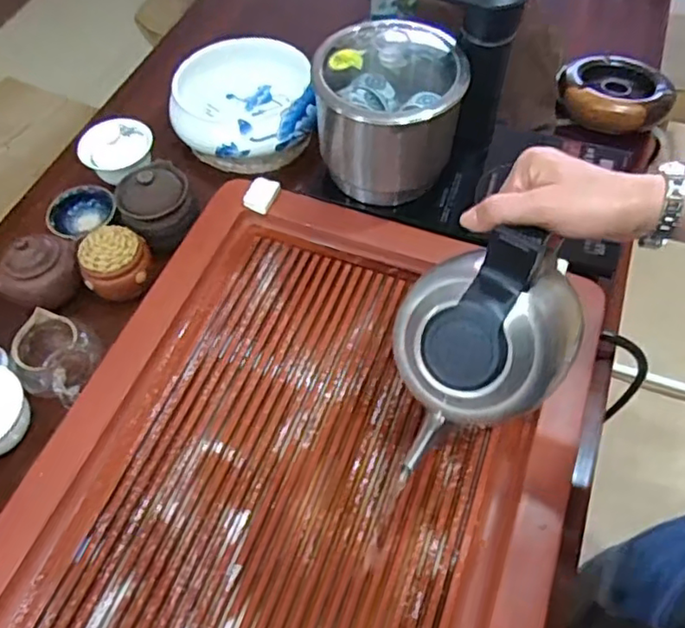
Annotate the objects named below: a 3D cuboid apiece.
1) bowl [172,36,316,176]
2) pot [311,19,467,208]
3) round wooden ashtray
[{"bbox_3d":[-0.138,-0.287,0.853,0.181,0.085,0.186,-1,58,1],"label":"bowl"},{"bbox_3d":[0.054,-0.229,0.714,0.155,0.168,0.160,-1,58,1],"label":"pot"},{"bbox_3d":[0.382,-0.312,0.862,0.152,0.050,0.145,-1,58,1],"label":"round wooden ashtray"}]

